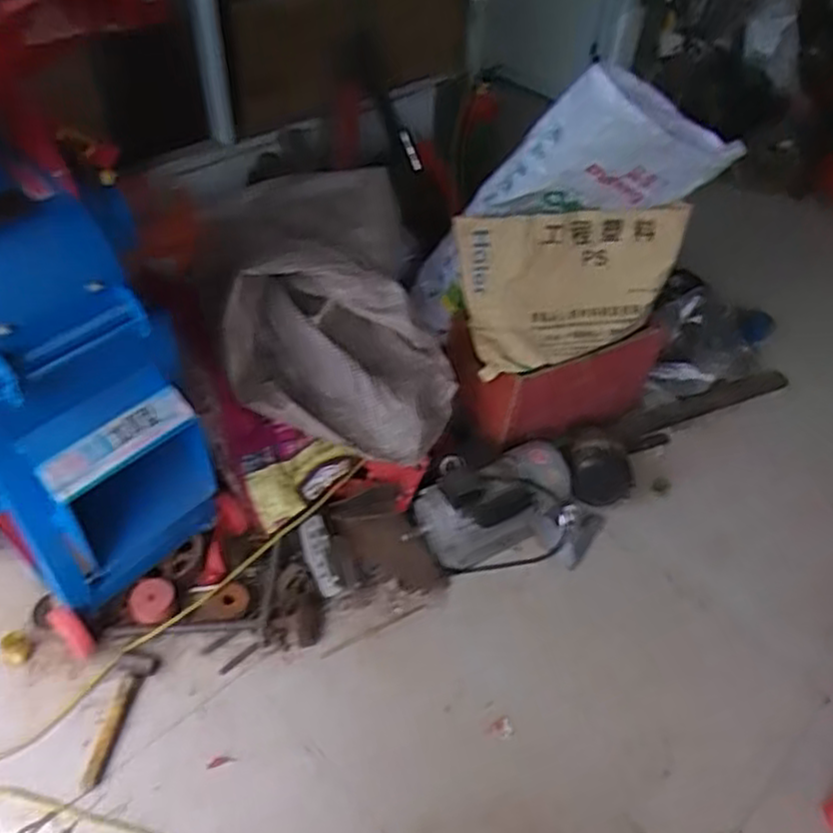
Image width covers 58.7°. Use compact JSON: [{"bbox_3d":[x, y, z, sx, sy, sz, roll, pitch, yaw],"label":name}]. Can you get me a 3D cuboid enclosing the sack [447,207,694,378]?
[{"bbox_3d":[0.322,-0.266,1.559,0.460,0.320,0.089,-7,19,-11],"label":"sack"}]

